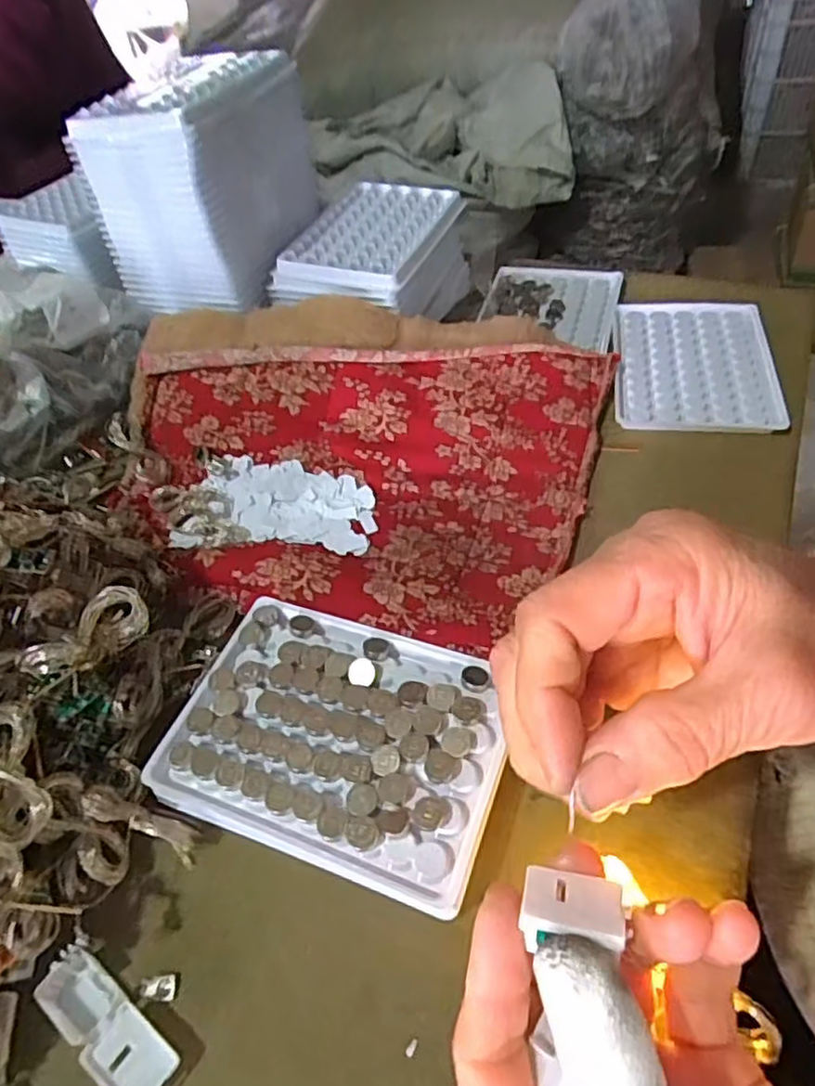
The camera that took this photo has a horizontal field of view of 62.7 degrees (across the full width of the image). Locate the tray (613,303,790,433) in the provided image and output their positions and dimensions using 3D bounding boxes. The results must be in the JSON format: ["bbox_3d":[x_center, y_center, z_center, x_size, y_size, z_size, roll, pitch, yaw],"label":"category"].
[{"bbox_3d":[0.182,-0.115,0.427,0.095,0.010,0.125,5,49,12],"label":"tray"}]

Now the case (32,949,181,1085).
[{"bbox_3d":[-0.103,0.161,0.223,0.060,0.008,0.020,19,53,33],"label":"case"}]

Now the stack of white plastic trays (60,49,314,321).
[{"bbox_3d":[-0.127,-0.237,0.437,0.103,0.111,0.127,15,52,20],"label":"stack of white plastic trays"}]

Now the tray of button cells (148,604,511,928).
[{"bbox_3d":[-0.027,0.077,0.271,0.127,0.023,0.093,14,52,19],"label":"tray of button cells"}]

